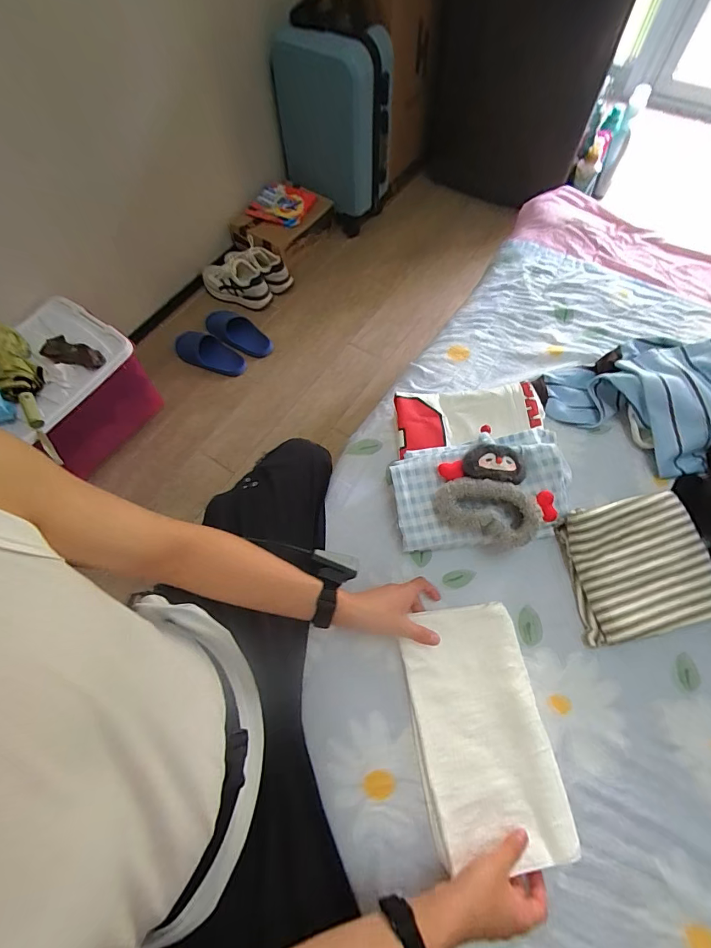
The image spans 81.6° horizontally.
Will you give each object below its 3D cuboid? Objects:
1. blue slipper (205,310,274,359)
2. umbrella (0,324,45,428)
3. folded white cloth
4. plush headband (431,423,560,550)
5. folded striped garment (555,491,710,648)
[{"bbox_3d":[-0.400,-0.482,1.400,0.265,0.065,0.122,23,68,13],"label":"blue slipper"},{"bbox_3d":[-0.818,-0.253,0.993,0.094,0.078,0.261,-37,70,-13],"label":"umbrella"},{"bbox_3d":[0.168,0.349,0.557,0.169,0.022,0.281,-10,66,-1],"label":"folded white cloth"},{"bbox_3d":[0.204,0.030,0.630,0.155,0.053,0.176,-33,68,-12],"label":"plush headband"},{"bbox_3d":[0.433,0.140,0.626,0.212,0.068,0.192,-11,66,-2],"label":"folded striped garment"}]

